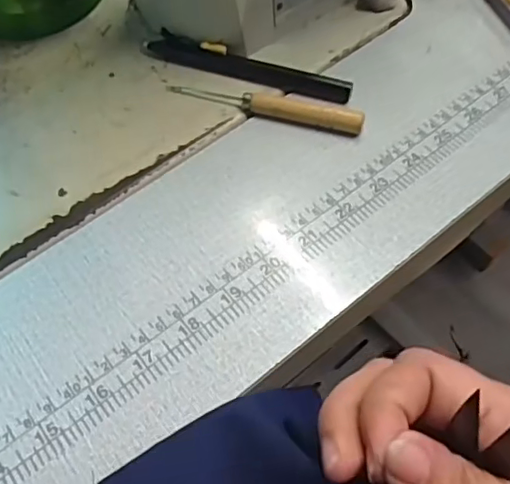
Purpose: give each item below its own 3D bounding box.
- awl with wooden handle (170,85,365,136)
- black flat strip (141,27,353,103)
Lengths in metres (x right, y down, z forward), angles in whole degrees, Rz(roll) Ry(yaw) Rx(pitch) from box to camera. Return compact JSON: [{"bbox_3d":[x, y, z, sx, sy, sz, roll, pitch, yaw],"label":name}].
[{"bbox_3d":[0.005,-0.082,0.335,0.117,0.011,0.014,16,62,12],"label":"awl with wooden handle"},{"bbox_3d":[-0.006,-0.109,0.352,0.134,0.011,0.015,17,62,13],"label":"black flat strip"}]

